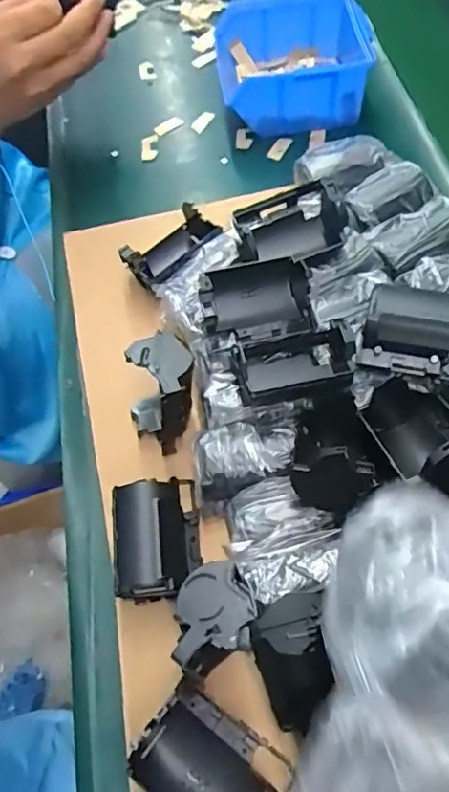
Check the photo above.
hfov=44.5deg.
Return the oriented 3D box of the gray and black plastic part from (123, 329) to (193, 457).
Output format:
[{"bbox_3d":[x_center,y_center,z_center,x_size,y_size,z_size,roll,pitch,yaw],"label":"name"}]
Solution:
[{"bbox_3d":[-0.040,-0.001,0.354,0.044,0.069,0.051,-19,63,-9],"label":"gray and black plastic part"}]

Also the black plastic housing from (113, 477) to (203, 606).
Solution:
[{"bbox_3d":[-0.039,0.087,0.330,0.048,0.045,0.069,-6,62,-2],"label":"black plastic housing"}]

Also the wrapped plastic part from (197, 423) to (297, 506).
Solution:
[{"bbox_3d":[0.013,0.037,0.337,0.061,0.026,0.039,-18,63,-9],"label":"wrapped plastic part"}]

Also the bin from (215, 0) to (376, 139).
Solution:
[{"bbox_3d":[0.063,-0.318,0.527,0.139,0.067,0.126,0,62,0],"label":"bin"}]

